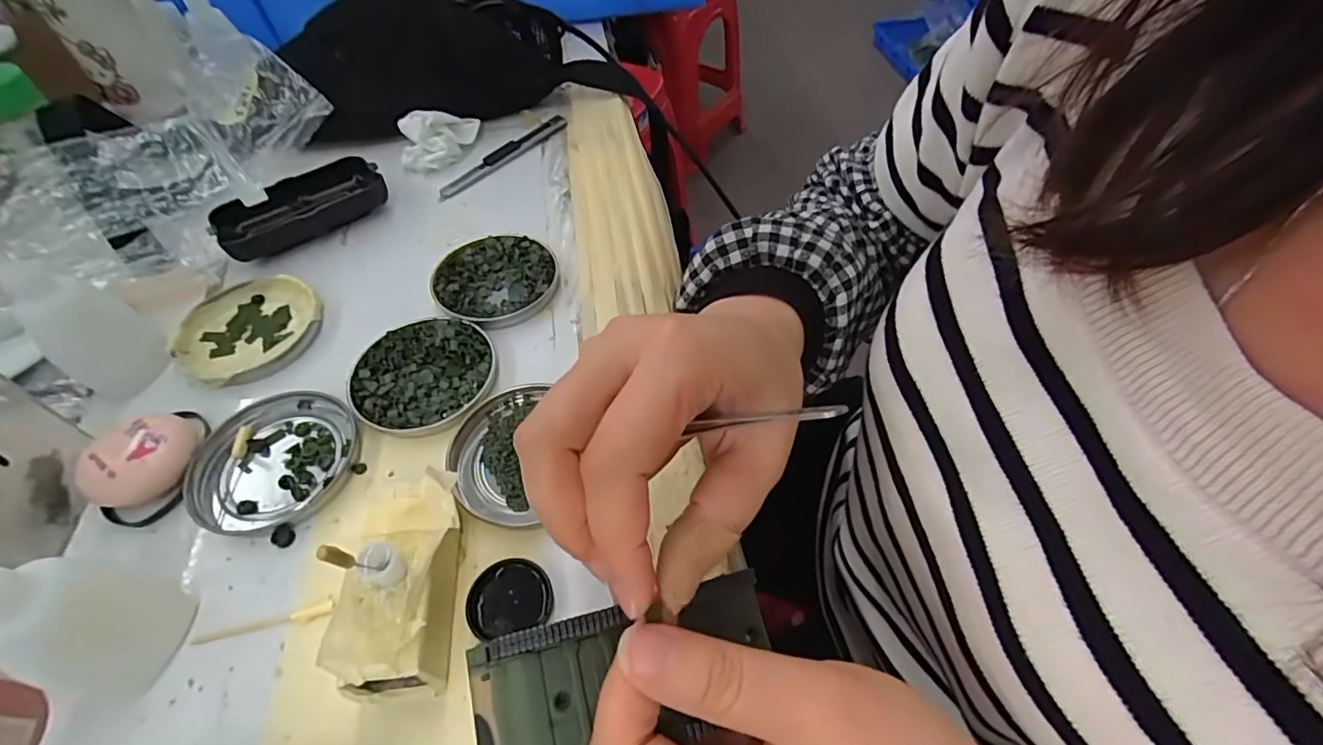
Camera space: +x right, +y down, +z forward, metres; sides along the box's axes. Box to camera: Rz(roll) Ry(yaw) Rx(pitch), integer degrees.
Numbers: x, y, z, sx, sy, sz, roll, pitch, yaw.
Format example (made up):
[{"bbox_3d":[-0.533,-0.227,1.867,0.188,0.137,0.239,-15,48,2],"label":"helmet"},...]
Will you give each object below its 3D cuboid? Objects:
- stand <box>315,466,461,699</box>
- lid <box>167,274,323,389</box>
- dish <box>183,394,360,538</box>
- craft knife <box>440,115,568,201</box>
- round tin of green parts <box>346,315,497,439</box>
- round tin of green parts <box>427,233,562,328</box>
[{"bbox_3d":[-0.105,0.084,0.235,0.044,0.045,0.087,-4,53,-2],"label":"stand"},{"bbox_3d":[-0.251,-0.028,0.346,0.079,0.011,0.078,0,53,1],"label":"lid"},{"bbox_3d":[-0.199,0.045,0.290,0.074,0.008,0.077,0,53,1],"label":"dish"},{"bbox_3d":[-0.126,-0.176,0.456,0.013,0.010,0.128,34,61,23],"label":"craft knife"},{"bbox_3d":[-0.135,0.000,0.320,0.077,0.009,0.076,0,53,1],"label":"round tin of green parts"},{"bbox_3d":[-0.107,-0.061,0.365,0.077,0.009,0.078,0,53,1],"label":"round tin of green parts"}]

